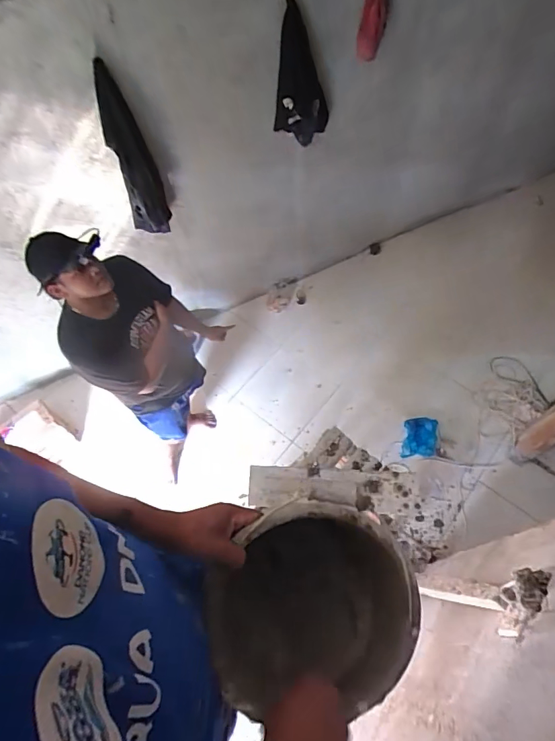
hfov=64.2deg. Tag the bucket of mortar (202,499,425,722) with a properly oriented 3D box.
[{"bbox_3d":[0.040,0.293,0.629,0.273,0.177,0.253,0,94,-2],"label":"bucket of mortar"}]

